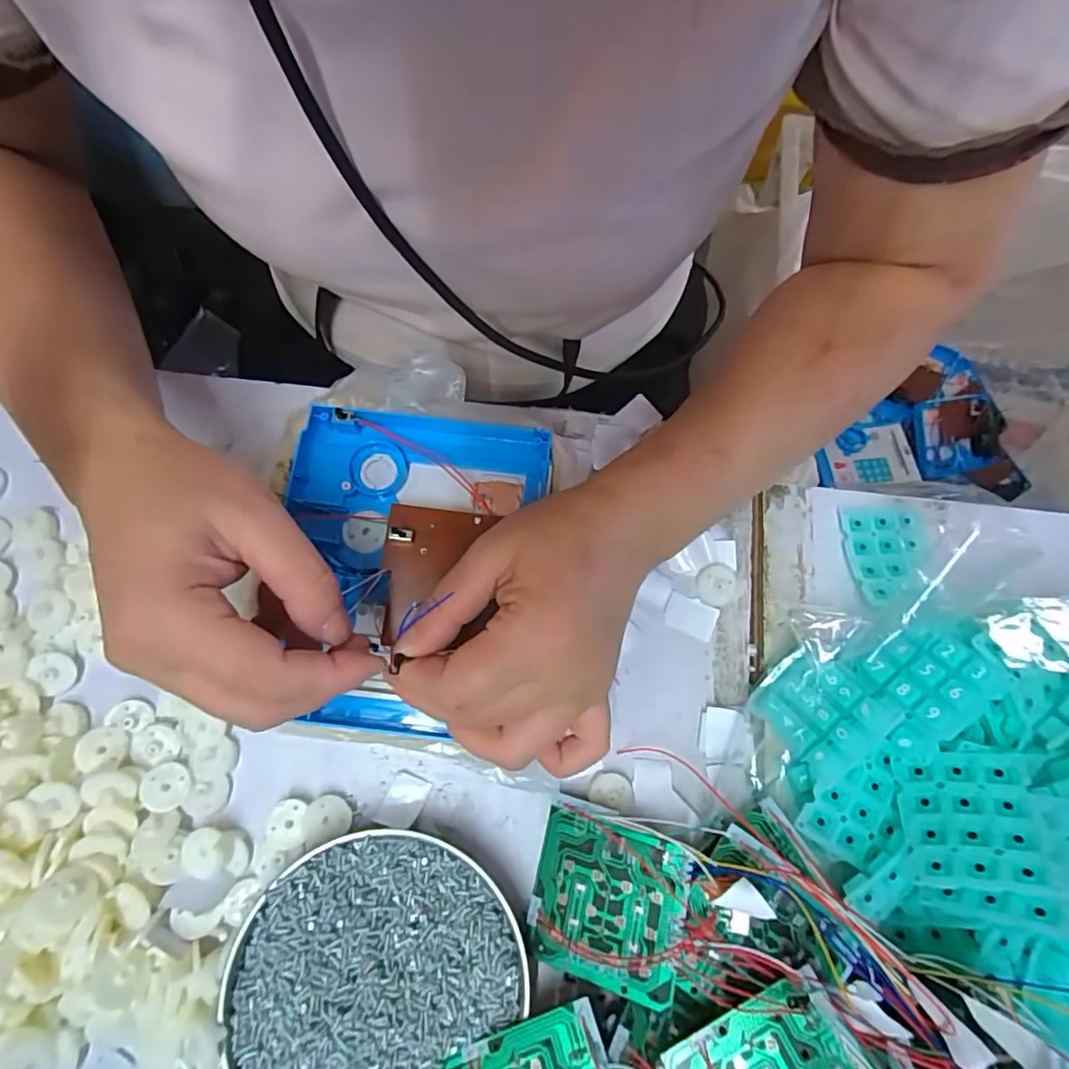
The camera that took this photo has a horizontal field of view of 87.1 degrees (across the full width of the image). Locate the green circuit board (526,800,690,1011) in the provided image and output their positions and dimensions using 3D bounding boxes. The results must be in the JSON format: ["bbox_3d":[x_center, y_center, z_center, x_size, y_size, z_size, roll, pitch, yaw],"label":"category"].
[{"bbox_3d":[0.034,0.175,0.271,0.072,0.004,0.069,8,76,22],"label":"green circuit board"}]

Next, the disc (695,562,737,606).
[{"bbox_3d":[0.107,0.029,0.327,0.023,0.004,0.024,1,76,-2],"label":"disc"}]

